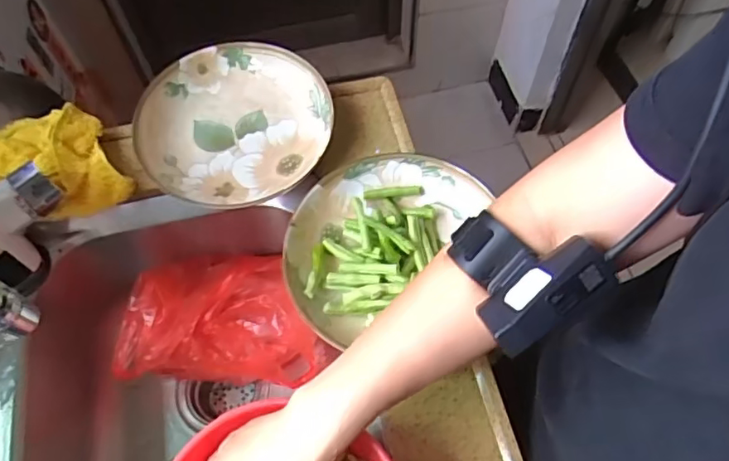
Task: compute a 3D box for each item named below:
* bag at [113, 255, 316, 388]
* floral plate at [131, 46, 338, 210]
[{"bbox_3d":[-0.160,0.090,0.632,0.194,0.099,0.139,-1,60,0],"label":"bag"},{"bbox_3d":[-0.133,-0.108,0.575,0.193,0.041,0.179,0,60,0],"label":"floral plate"}]

